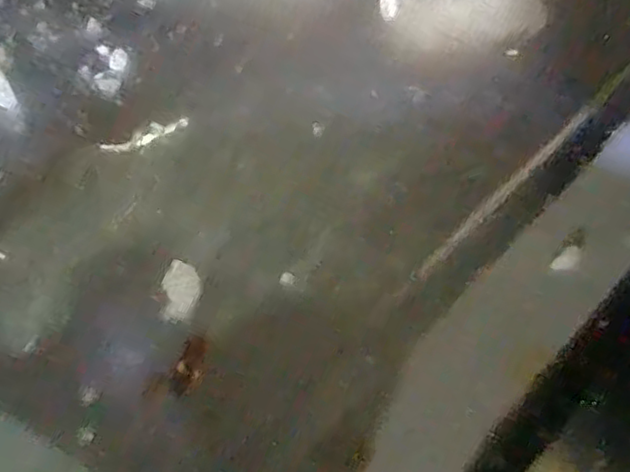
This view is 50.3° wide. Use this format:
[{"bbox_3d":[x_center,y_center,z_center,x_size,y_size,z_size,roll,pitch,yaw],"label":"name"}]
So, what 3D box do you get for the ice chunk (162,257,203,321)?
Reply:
[{"bbox_3d":[-0.067,0.026,0.335,0.020,0.004,0.033,-9,57,-1],"label":"ice chunk"}]

